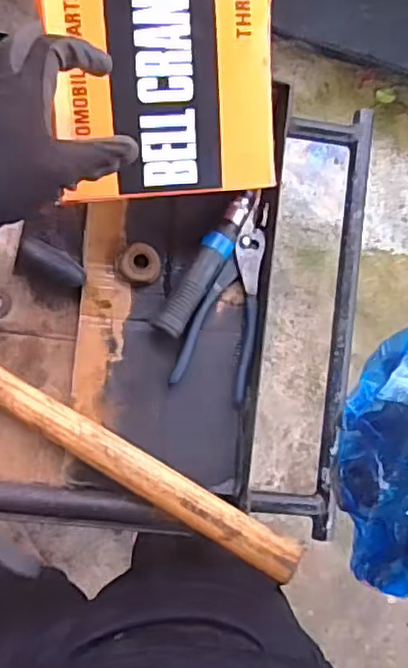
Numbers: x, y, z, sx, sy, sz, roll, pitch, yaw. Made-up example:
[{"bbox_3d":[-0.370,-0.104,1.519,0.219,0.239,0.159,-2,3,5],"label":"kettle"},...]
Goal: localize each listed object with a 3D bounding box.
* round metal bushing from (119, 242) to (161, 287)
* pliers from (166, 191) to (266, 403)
[{"bbox_3d":[-0.063,-0.069,0.644,0.040,0.013,0.042,1,86,-8],"label":"round metal bushing"},{"bbox_3d":[0.033,-0.037,0.655,0.072,0.022,0.203,19,84,-7],"label":"pliers"}]

